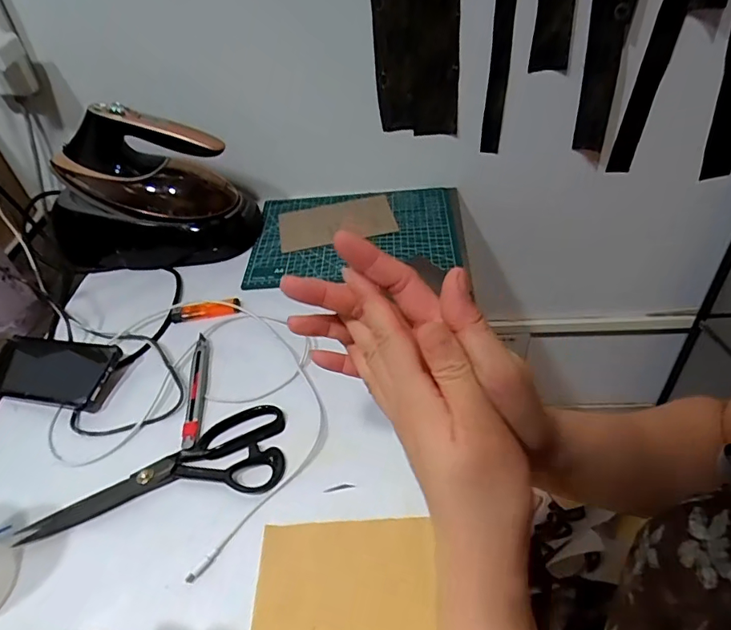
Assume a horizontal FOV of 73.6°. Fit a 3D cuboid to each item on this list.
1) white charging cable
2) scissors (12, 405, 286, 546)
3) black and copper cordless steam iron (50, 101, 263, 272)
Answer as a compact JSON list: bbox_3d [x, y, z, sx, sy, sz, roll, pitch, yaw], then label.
[{"bbox_3d":[-0.185,0.079,0.528,0.310,0.017,0.258,24,52,28],"label":"white charging cable"},{"bbox_3d":[-0.195,0.144,0.469,0.233,0.010,0.090,-11,44,-4],"label":"scissors"},{"bbox_3d":[-0.320,-0.175,0.691,0.289,0.188,0.113,0,44,6],"label":"black and copper cordless steam iron"}]

